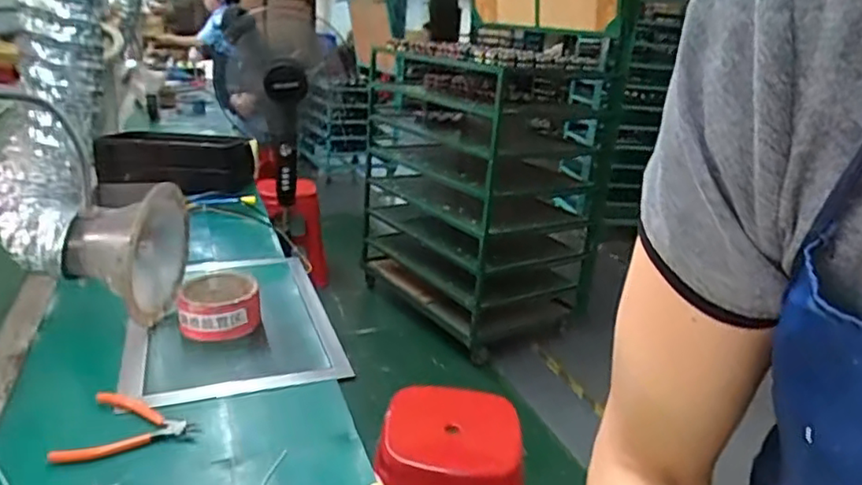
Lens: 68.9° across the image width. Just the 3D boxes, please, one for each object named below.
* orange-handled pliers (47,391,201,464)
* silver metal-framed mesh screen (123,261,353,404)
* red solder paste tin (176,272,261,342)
[{"bbox_3d":[-0.342,0.213,0.721,0.133,0.015,0.113,4,20,0],"label":"orange-handled pliers"},{"bbox_3d":[-0.325,0.105,1.013,0.292,0.026,0.466,-4,21,-22],"label":"silver metal-framed mesh screen"},{"bbox_3d":[-0.338,0.095,0.991,0.112,0.061,0.135,-5,21,-24],"label":"red solder paste tin"}]

